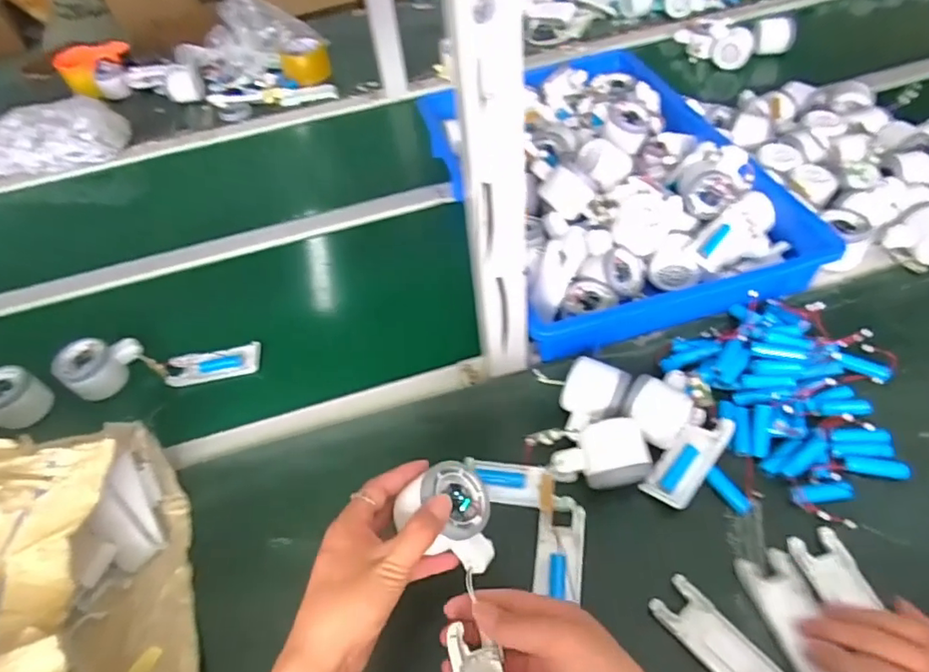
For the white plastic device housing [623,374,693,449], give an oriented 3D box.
[{"bbox_3d":[0.184,0.072,0.546,0.057,0.041,0.059,29,59,27],"label":"white plastic device housing"}]

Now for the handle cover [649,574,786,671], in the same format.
[{"bbox_3d":[0.198,0.239,0.439,0.041,0.006,0.106,-34,55,-20],"label":"handle cover"}]

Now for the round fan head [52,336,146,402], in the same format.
[{"bbox_3d":[-0.434,0.032,0.679,0.053,0.058,0.083,25,57,25],"label":"round fan head"}]

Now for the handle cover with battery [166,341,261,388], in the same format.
[{"bbox_3d":[-0.299,0.035,0.687,0.105,0.021,0.041,-13,50,-4],"label":"handle cover with battery"}]

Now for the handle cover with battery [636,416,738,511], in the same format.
[{"bbox_3d":[0.210,0.115,0.533,0.041,0.020,0.104,32,61,29],"label":"handle cover with battery"}]

